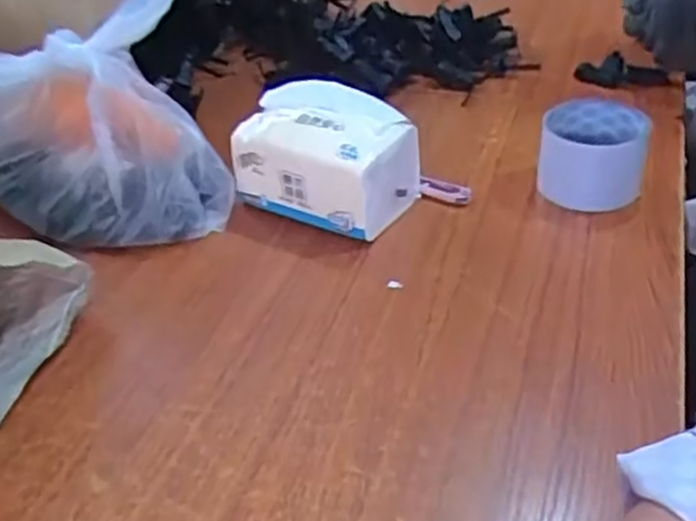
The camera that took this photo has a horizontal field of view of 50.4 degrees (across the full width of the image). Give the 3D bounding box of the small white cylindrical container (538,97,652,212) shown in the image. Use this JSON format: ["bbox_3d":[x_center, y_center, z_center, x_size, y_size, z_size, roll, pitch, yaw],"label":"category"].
[{"bbox_3d":[0.206,-0.089,0.625,0.083,0.069,0.077,8,38,13],"label":"small white cylindrical container"}]

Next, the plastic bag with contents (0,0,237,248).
[{"bbox_3d":[-0.231,-0.138,0.613,0.264,0.196,0.153,5,37,9],"label":"plastic bag with contents"}]

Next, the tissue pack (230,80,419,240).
[{"bbox_3d":[-0.014,-0.090,0.622,0.133,0.090,0.102,19,42,26],"label":"tissue pack"}]

